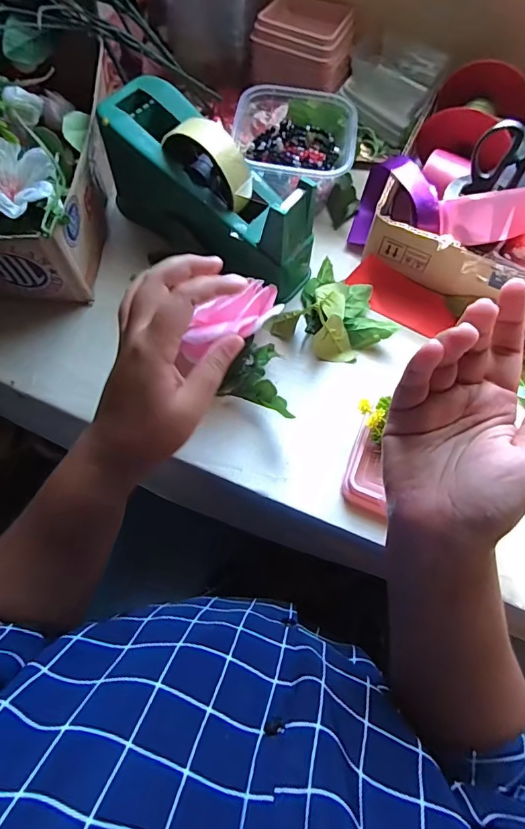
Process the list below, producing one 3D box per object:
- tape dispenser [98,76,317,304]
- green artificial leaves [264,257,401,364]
[{"bbox_3d":[-0.047,-0.199,0.404,0.205,0.096,0.081,36,71,12],"label":"tape dispenser"},{"bbox_3d":[0.069,-0.093,0.399,0.089,0.049,0.090,0,68,-1],"label":"green artificial leaves"}]

